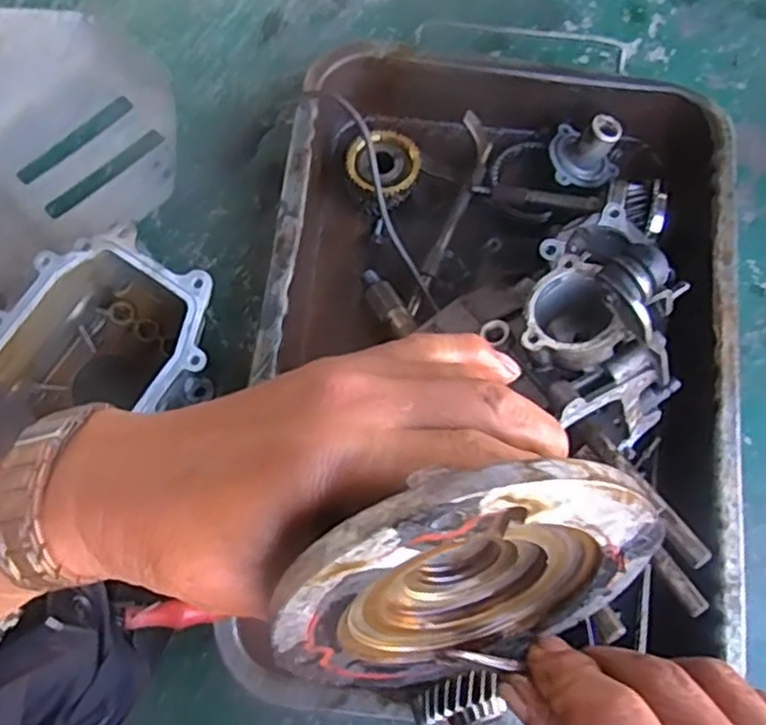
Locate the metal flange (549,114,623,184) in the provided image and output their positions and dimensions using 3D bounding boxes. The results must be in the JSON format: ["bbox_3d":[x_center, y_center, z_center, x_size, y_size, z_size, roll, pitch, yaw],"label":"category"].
[{"bbox_3d":[0.223,-0.230,0.760,0.079,0.051,0.076,26,76,5],"label":"metal flange"}]

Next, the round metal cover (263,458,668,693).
[{"bbox_3d":[0.023,0.061,0.200,0.108,0.101,0.020,-25,48,7],"label":"round metal cover"}]

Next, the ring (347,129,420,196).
[{"bbox_3d":[0.000,-0.216,0.755,0.079,0.017,0.066,24,98,12],"label":"ring"}]

